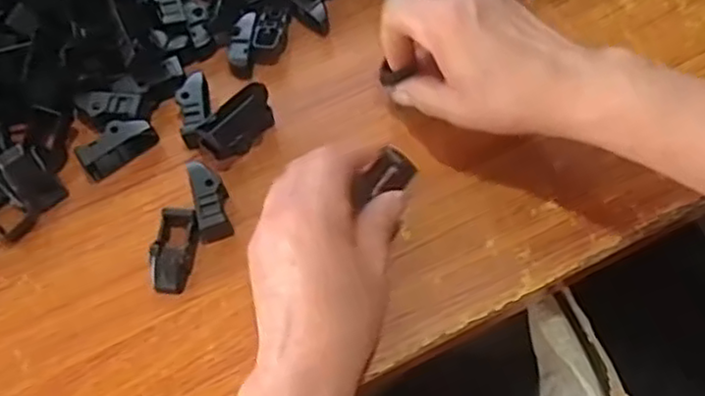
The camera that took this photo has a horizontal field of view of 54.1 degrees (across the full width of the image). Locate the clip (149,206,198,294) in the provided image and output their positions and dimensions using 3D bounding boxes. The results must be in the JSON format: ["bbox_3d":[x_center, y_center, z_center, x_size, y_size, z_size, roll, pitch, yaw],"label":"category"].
[{"bbox_3d":[-0.108,0.031,0.418,0.024,0.016,0.051,4,66,5],"label":"clip"}]

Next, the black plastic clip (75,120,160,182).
[{"bbox_3d":[-0.155,-0.035,0.454,0.050,0.022,0.019,-35,68,-12],"label":"black plastic clip"}]

